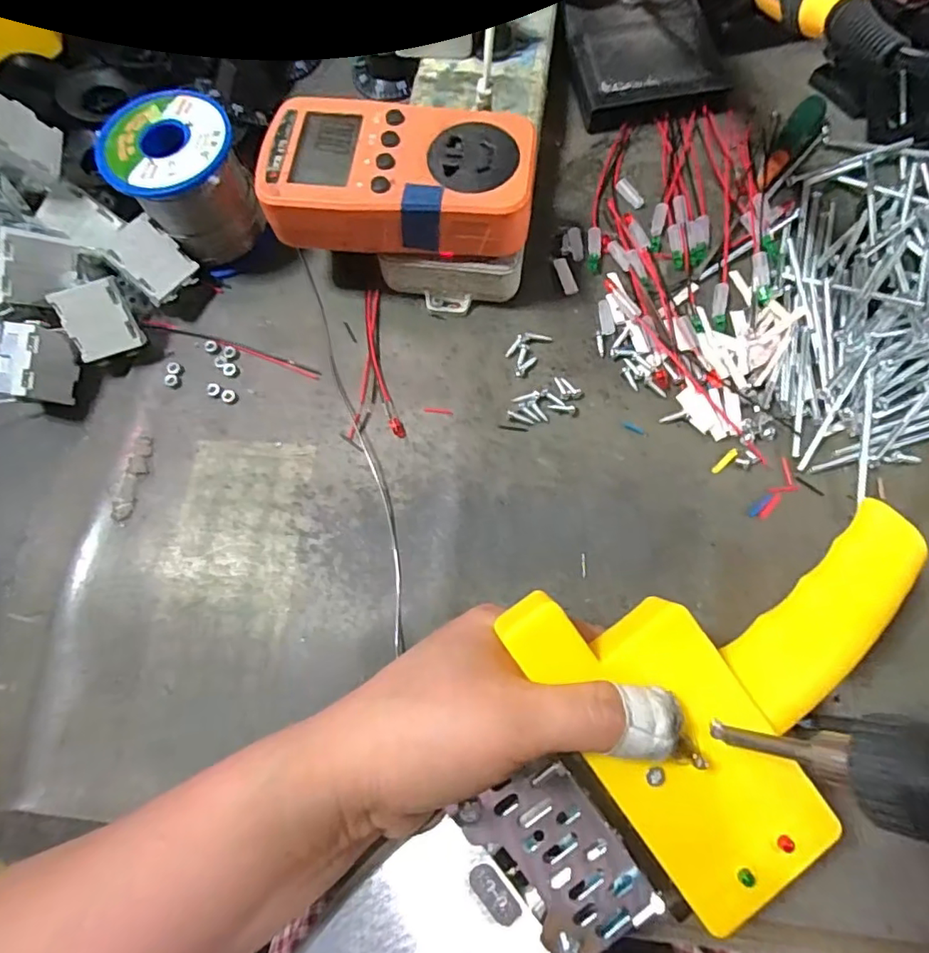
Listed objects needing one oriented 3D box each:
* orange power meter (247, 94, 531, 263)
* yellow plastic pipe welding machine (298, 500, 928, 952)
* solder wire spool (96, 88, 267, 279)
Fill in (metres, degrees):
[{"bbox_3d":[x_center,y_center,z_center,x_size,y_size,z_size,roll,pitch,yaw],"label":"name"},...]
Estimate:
[{"bbox_3d":[-0.031,-0.143,0.268,0.123,0.030,0.070,0,73,2],"label":"orange power meter"},{"bbox_3d":[0.044,0.107,0.199,0.302,0.047,0.123,-29,91,-1],"label":"yellow plastic pipe welding machine"},{"bbox_3d":[-0.145,-0.155,0.298,0.060,0.061,0.062,0,73,2],"label":"solder wire spool"}]

